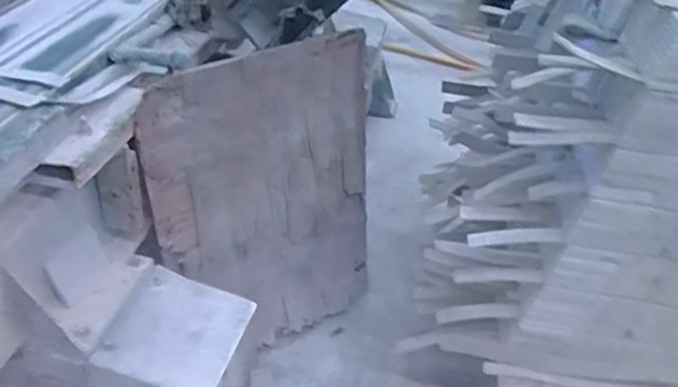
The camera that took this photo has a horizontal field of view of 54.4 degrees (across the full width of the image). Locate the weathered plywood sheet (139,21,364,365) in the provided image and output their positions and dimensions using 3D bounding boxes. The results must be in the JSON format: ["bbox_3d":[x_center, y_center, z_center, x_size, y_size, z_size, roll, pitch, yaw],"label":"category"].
[{"bbox_3d":[-0.153,0.034,1.553,0.548,0.740,0.033,-22,33,-29],"label":"weathered plywood sheet"}]

